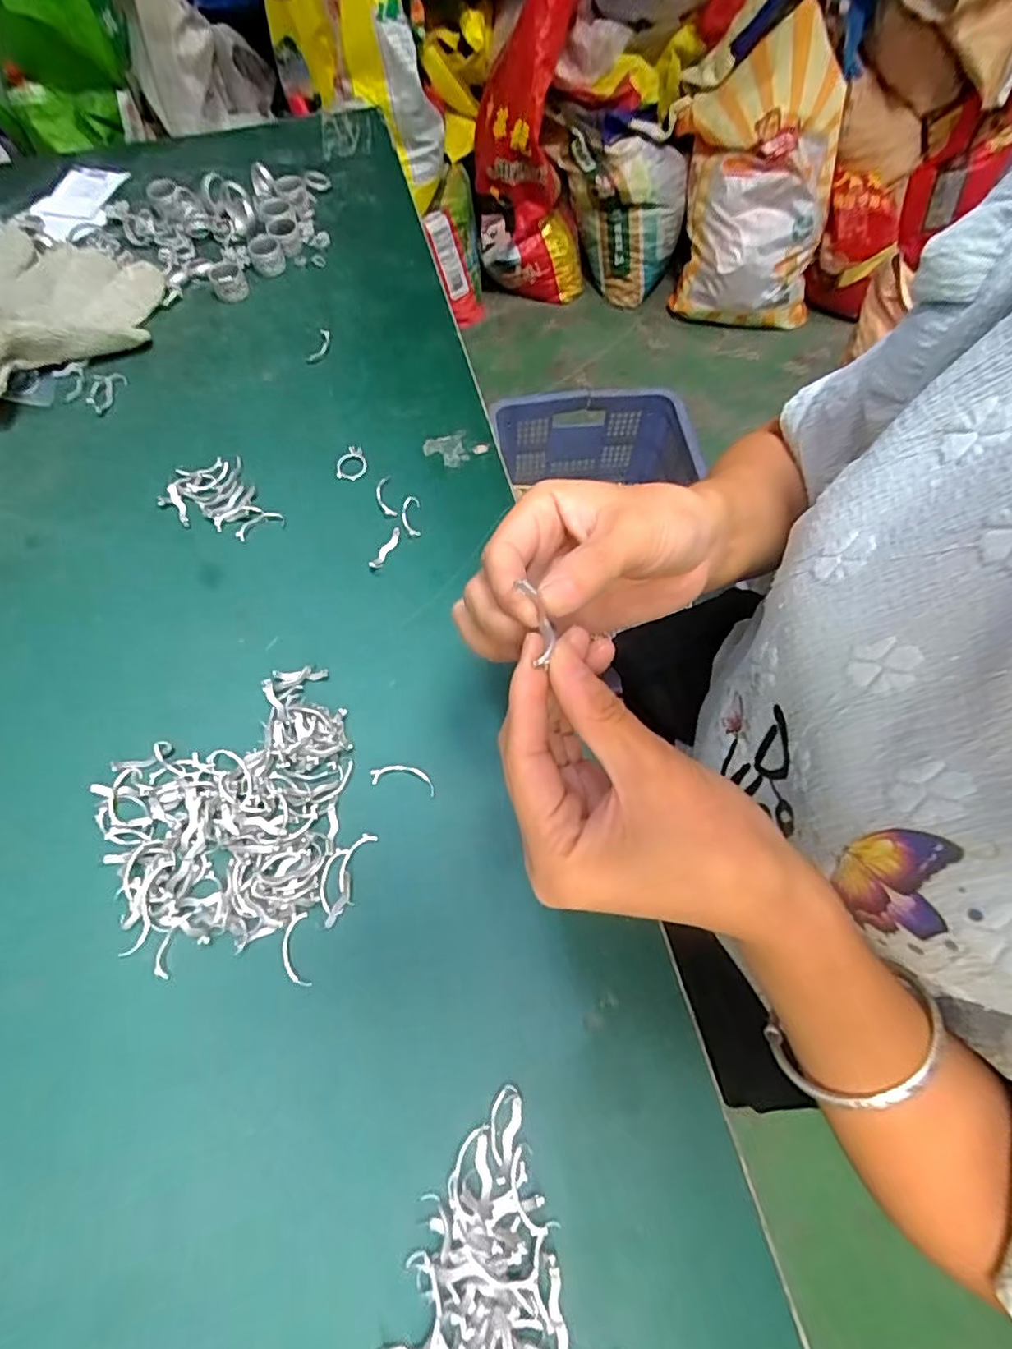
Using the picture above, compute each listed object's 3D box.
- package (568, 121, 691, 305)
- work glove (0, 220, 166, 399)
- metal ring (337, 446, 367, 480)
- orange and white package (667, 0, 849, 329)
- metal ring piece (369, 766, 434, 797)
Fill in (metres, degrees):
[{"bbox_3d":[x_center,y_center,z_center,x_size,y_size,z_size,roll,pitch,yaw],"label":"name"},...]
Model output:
[{"bbox_3d":[0.304,-1.176,1.563,0.289,0.320,0.178,12,65,4],"label":"package"},{"bbox_3d":[-0.369,-0.286,0.471,0.147,0.041,0.179,40,71,16],"label":"work glove"},{"bbox_3d":[-0.109,-0.152,0.433,0.021,0.006,0.027,17,66,7],"label":"metal ring"},{"bbox_3d":[0.596,-1.153,1.434,0.329,0.563,0.126,0,33,9],"label":"orange and white package"},{"bbox_3d":[-0.057,0.057,0.338,0.037,0.004,0.014,11,66,4],"label":"metal ring piece"}]

